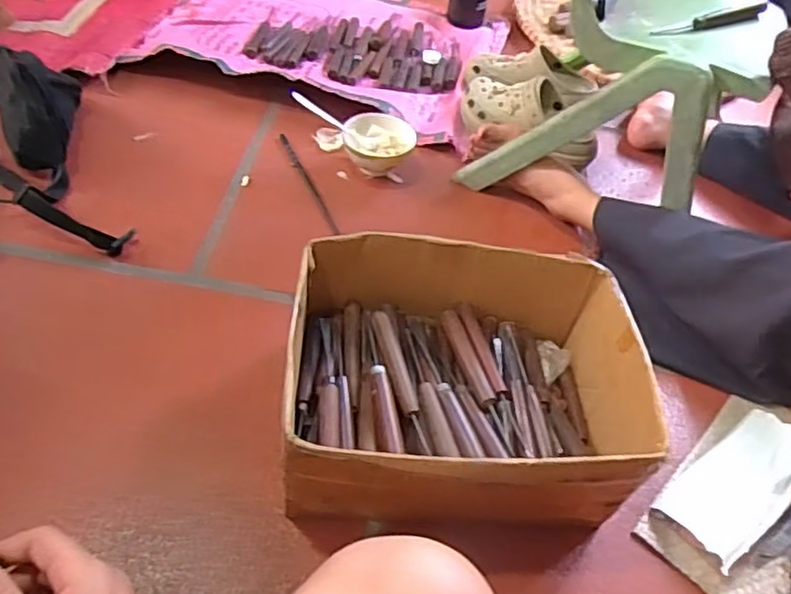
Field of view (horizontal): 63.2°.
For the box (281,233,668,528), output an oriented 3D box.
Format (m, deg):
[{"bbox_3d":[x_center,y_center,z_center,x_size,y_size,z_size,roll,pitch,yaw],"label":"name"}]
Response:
[{"bbox_3d":[0.061,0.077,0.626,0.316,0.129,0.261,4,49,-7],"label":"box"}]

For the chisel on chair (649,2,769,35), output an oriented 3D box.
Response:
[{"bbox_3d":[0.430,-0.375,0.869,0.173,0.026,0.016,-9,51,-18],"label":"chisel on chair"}]

